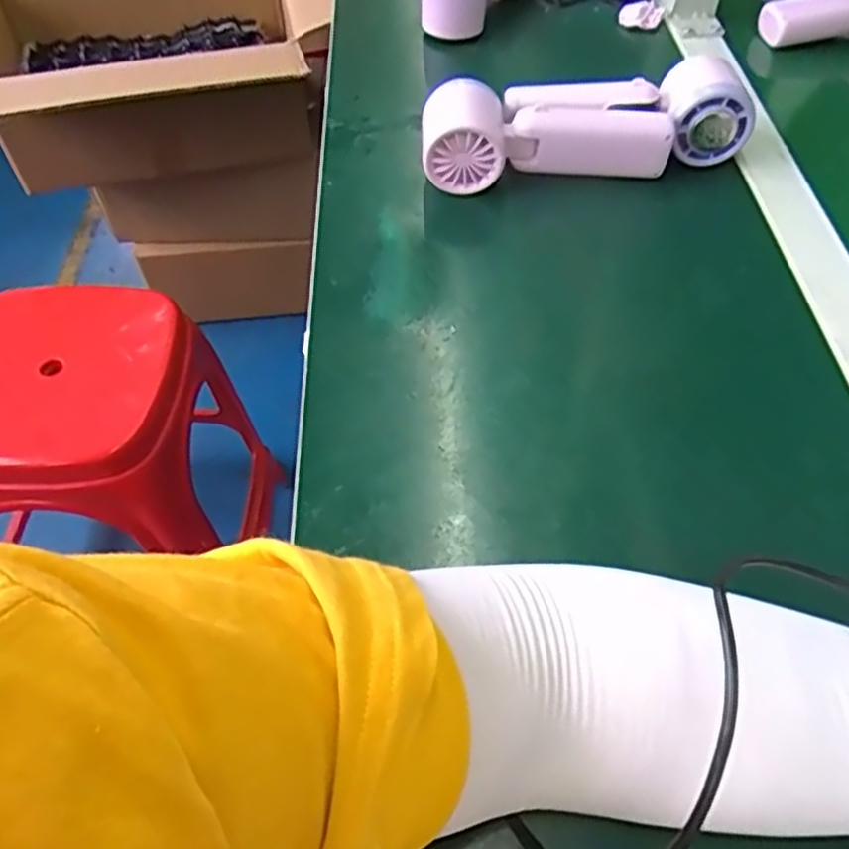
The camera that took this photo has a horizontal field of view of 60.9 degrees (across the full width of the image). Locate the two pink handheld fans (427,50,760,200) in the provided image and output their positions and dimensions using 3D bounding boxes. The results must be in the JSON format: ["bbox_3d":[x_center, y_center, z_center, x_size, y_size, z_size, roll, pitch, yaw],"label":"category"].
[{"bbox_3d":[0.108,-0.203,0.499,0.216,0.061,0.058,-6,53,-3],"label":"two pink handheld fans"}]

